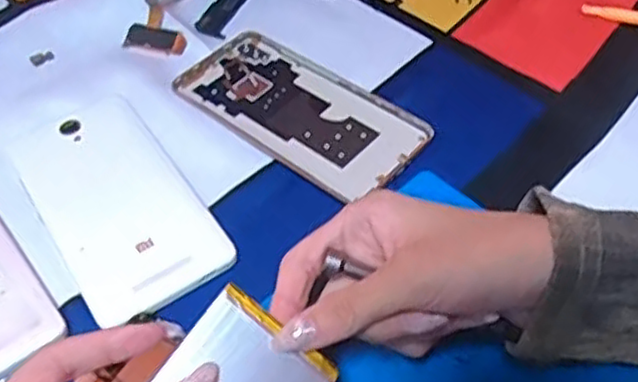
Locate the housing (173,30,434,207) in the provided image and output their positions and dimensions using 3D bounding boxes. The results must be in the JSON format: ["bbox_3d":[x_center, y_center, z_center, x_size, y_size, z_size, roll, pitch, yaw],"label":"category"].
[{"bbox_3d":[-0.014,-0.050,0.423,0.152,0.004,0.073,34,60,26],"label":"housing"}]

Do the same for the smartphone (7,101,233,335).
[{"bbox_3d":[-0.111,0.004,0.382,0.076,0.005,0.148,-29,55,-19],"label":"smartphone"}]

